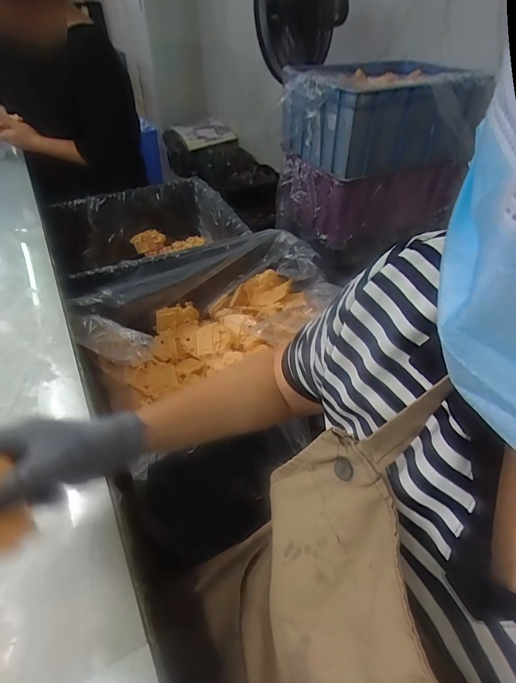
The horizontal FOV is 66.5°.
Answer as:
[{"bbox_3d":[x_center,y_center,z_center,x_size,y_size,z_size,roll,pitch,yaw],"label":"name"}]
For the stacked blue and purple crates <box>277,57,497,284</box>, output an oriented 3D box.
[{"bbox_3d":[0.380,-0.647,1.408,0.593,0.523,0.436,-13,44,-14],"label":"stacked blue and purple crates"}]

